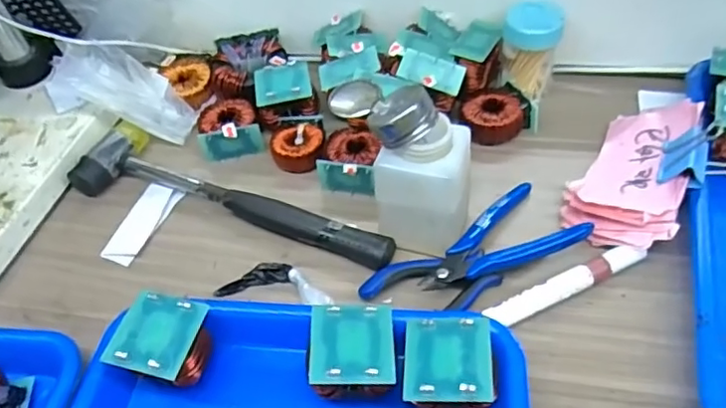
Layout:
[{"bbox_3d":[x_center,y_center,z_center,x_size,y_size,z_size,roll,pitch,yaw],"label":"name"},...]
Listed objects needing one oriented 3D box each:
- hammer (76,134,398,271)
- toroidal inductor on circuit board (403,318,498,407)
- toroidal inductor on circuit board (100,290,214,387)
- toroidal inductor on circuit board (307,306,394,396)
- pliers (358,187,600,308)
[{"bbox_3d":[-0.100,-0.005,0.446,0.263,0.027,0.053,13,52,18],"label":"hammer"},{"bbox_3d":[0.047,0.092,0.322,0.046,0.043,0.045,1,49,7],"label":"toroidal inductor on circuit board"},{"bbox_3d":[-0.115,0.087,0.351,0.042,0.051,0.048,9,51,14],"label":"toroidal inductor on circuit board"},{"bbox_3d":[-0.005,0.087,0.335,0.046,0.043,0.046,-4,49,4],"label":"toroidal inductor on circuit board"},{"bbox_3d":[0.075,0.037,0.395,0.145,0.024,0.061,-29,52,-18],"label":"pliers"}]

